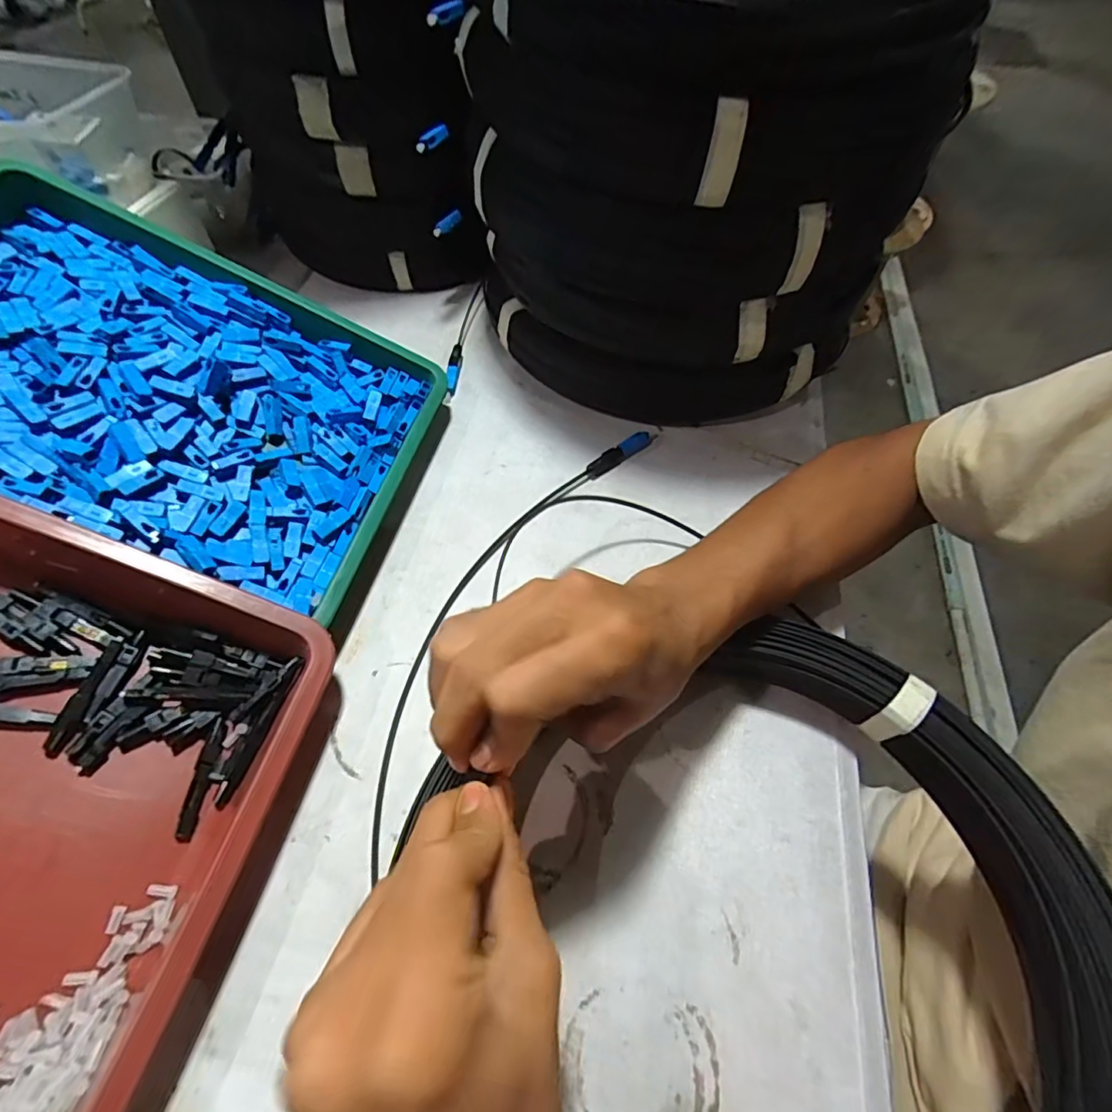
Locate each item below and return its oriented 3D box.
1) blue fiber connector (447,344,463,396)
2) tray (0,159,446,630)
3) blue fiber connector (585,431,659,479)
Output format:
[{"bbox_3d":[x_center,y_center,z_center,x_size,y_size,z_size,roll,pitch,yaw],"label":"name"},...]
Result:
[{"bbox_3d":[-0.086,-0.159,0.471,0.011,0.011,0.053,0,57,-2],"label":"blue fiber connector"},{"bbox_3d":[-0.255,-0.113,0.353,0.329,0.033,0.212,25,58,-12],"label":"tray"},{"bbox_3d":[0.051,-0.079,0.424,0.067,0.007,0.014,-35,64,-22],"label":"blue fiber connector"}]

